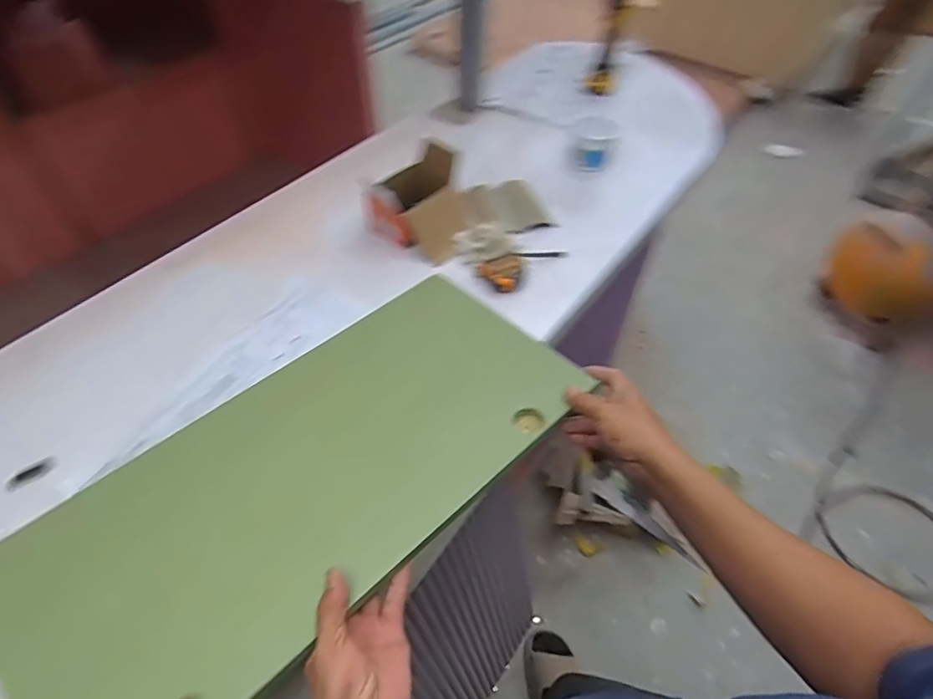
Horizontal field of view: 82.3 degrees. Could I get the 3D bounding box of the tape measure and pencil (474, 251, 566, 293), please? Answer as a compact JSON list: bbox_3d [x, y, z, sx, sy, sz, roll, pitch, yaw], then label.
[{"bbox_3d":[0.095,-0.146,0.886,0.161,0.041,0.066,-36,60,-26],"label":"tape measure and pencil"}]

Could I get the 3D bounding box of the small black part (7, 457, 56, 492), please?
[{"bbox_3d":[-0.529,0.151,0.650,0.053,0.006,0.021,-31,58,-24],"label":"small black part"}]

